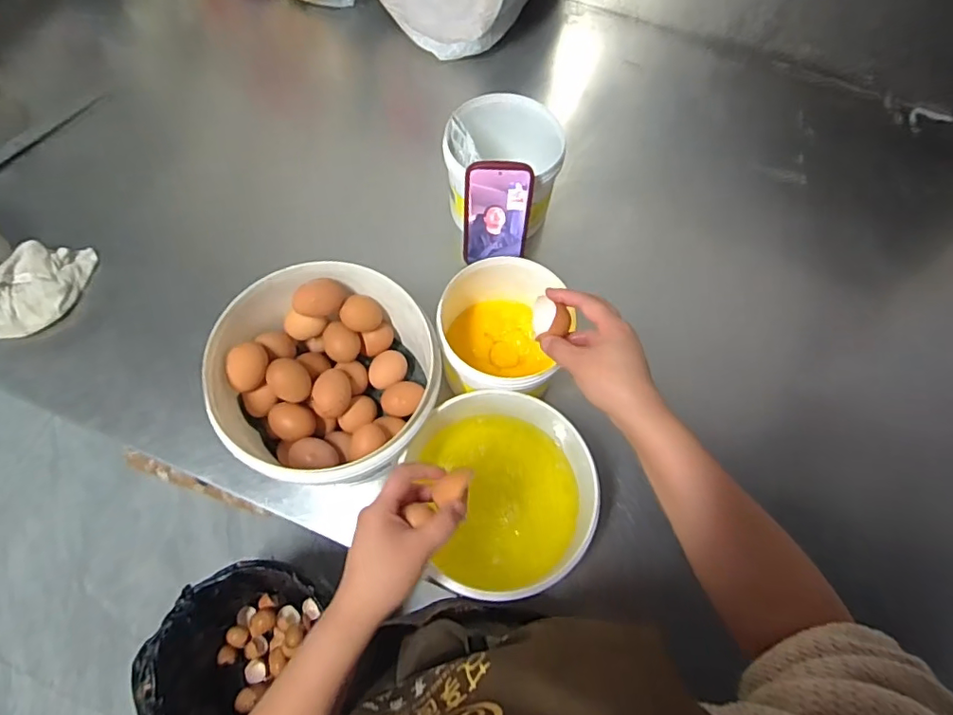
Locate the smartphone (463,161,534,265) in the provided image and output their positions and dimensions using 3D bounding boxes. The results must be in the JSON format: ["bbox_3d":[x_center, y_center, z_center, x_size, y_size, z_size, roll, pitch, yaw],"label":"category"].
[{"bbox_3d":[0.027,-0.181,0.703,0.082,0.151,0.009,2,54,-1],"label":"smartphone"}]

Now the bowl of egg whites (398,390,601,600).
[{"bbox_3d":[0.027,0.152,0.601,0.185,0.097,0.193,1,68,-2],"label":"bowl of egg whites"}]

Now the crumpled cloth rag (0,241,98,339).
[{"bbox_3d":[-0.573,-0.092,0.721,0.086,0.045,0.150,17,69,5],"label":"crumpled cloth rag"}]

